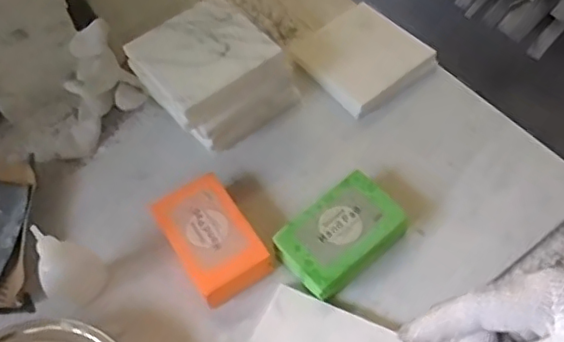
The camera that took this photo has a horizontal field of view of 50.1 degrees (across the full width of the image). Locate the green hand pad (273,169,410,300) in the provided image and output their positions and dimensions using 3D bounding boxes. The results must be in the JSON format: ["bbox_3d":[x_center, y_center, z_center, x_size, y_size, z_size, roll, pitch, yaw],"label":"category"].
[{"bbox_3d":[0.046,0.050,0.471,0.091,0.031,0.064,-35,61,-20],"label":"green hand pad"}]

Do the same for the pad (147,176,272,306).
[{"bbox_3d":[-0.056,0.055,0.486,0.060,0.031,0.096,-31,59,-18],"label":"pad"}]

